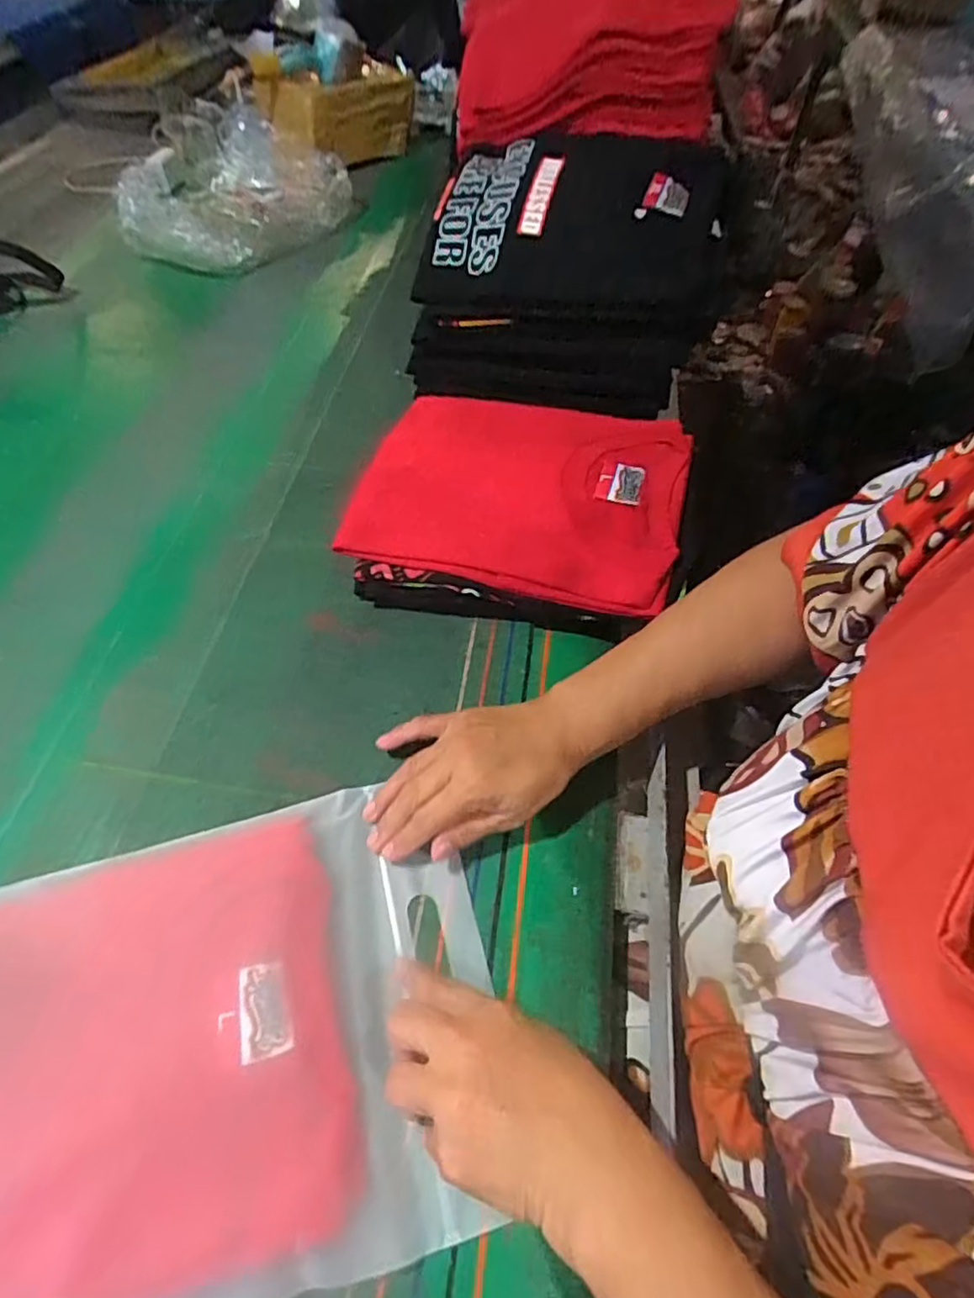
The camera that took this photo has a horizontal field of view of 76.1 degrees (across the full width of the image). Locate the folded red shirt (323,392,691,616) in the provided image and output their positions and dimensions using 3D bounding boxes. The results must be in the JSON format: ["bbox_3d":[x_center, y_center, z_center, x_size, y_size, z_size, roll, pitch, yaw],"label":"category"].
[{"bbox_3d":[0.031,-0.143,0.540,0.267,0.031,0.201,11,57,10],"label":"folded red shirt"}]

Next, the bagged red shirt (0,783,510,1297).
[{"bbox_3d":[-0.176,0.224,0.352,0.349,0.031,0.239,-14,56,-7],"label":"bagged red shirt"}]

